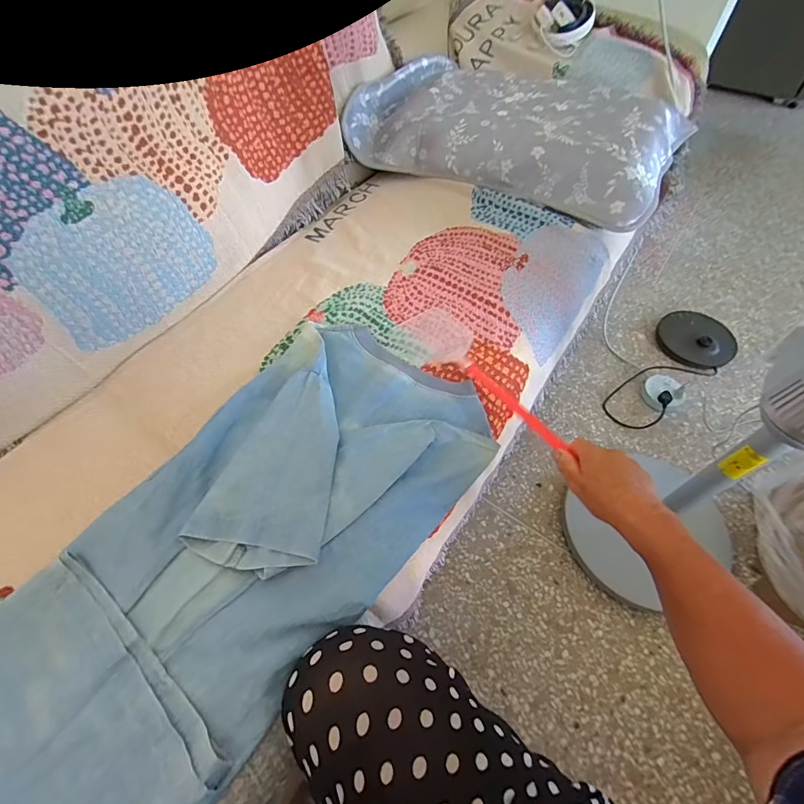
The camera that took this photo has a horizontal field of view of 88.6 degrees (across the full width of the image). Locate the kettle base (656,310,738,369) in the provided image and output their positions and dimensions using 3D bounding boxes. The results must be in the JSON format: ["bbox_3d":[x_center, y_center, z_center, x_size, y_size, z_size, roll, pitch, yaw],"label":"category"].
[{"bbox_3d":[0.851,-0.181,1.182,0.204,0.030,0.196,0,56,0],"label":"kettle base"}]

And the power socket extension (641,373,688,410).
[{"bbox_3d":[0.688,-0.028,1.079,0.104,0.033,0.091,-18,58,-11],"label":"power socket extension"}]

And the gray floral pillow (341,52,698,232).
[{"bbox_3d":[0.240,-0.596,0.905,0.644,0.134,0.369,26,60,16],"label":"gray floral pillow"}]

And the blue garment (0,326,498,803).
[{"bbox_3d":[-0.172,0.147,0.490,0.315,0.040,0.603,35,63,21],"label":"blue garment"}]

